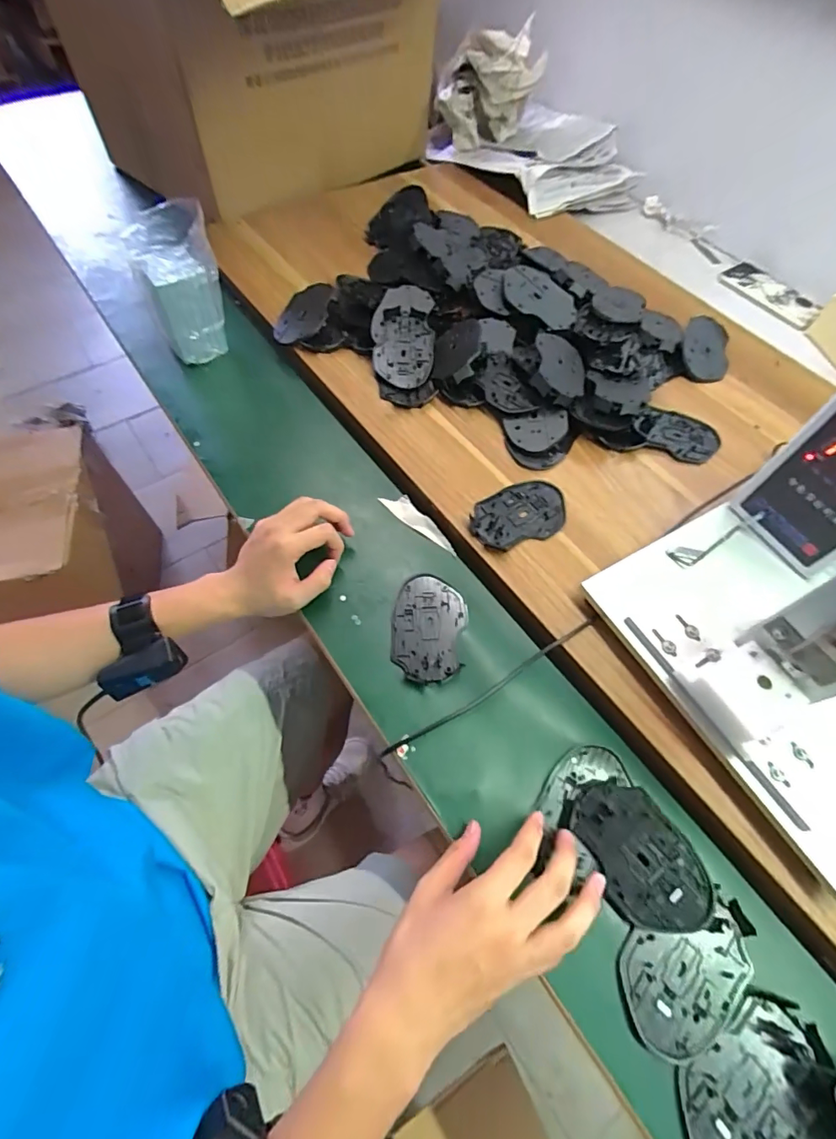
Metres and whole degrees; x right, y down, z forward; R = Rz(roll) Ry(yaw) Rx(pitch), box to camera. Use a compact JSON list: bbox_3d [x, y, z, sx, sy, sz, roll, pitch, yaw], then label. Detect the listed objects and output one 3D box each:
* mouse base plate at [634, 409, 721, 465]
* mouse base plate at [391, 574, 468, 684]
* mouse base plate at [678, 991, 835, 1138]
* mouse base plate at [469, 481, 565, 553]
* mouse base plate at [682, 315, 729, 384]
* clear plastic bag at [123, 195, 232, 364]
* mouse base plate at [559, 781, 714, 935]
[{"bbox_3d":[0.323,-0.169,0.608,0.102,0.012,0.069,23,62,9],"label":"mouse base plate"},{"bbox_3d":[0.011,0.058,0.494,0.071,0.008,0.110,7,61,1],"label":"mouse base plate"},{"bbox_3d":[0.232,0.356,0.334,0.114,0.007,0.067,-26,65,-16],"label":"mouse base plate"},{"bbox_3d":[0.111,-0.060,0.534,0.115,0.006,0.071,-25,65,-16],"label":"mouse base plate"},{"bbox_3d":[0.403,-0.317,0.688,0.079,0.010,0.125,18,71,-15],"label":"mouse base plate"},{"bbox_3d":[-0.291,-0.347,0.605,0.095,0.146,0.079,-20,64,-14],"label":"clear plastic bag"},{"bbox_3d":[0.176,0.228,0.394,0.072,0.019,0.112,-26,66,-17],"label":"mouse base plate"}]

